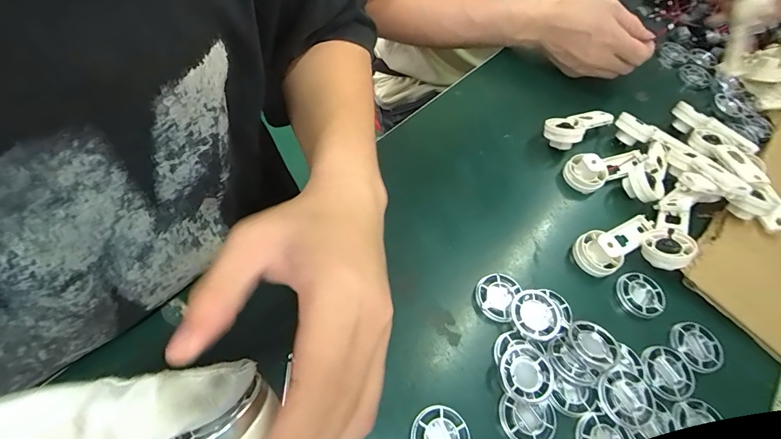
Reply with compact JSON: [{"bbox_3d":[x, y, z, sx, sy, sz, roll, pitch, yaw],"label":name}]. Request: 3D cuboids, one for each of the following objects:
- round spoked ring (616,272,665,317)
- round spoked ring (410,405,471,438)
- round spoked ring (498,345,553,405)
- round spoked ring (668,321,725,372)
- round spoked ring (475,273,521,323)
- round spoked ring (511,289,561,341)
[{"bbox_3d":[0.214,0.064,0.337,0.036,0.008,0.038,4,60,-7],"label":"round spoked ring"},{"bbox_3d":[0.033,0.143,0.258,0.039,0.004,0.038,4,60,-7],"label":"round spoked ring"},{"bbox_3d":[0.097,0.111,0.283,0.037,0.012,0.039,4,60,-7],"label":"round spoked ring"},{"bbox_3d":[0.246,0.102,0.317,0.036,0.004,0.039,4,60,-7],"label":"round spoked ring"},{"bbox_3d":[0.086,0.061,0.319,0.032,0.010,0.039,30,60,9],"label":"round spoked ring"},{"bbox_3d":[0.113,0.075,0.306,0.038,0.007,0.040,4,60,-7],"label":"round spoked ring"}]

